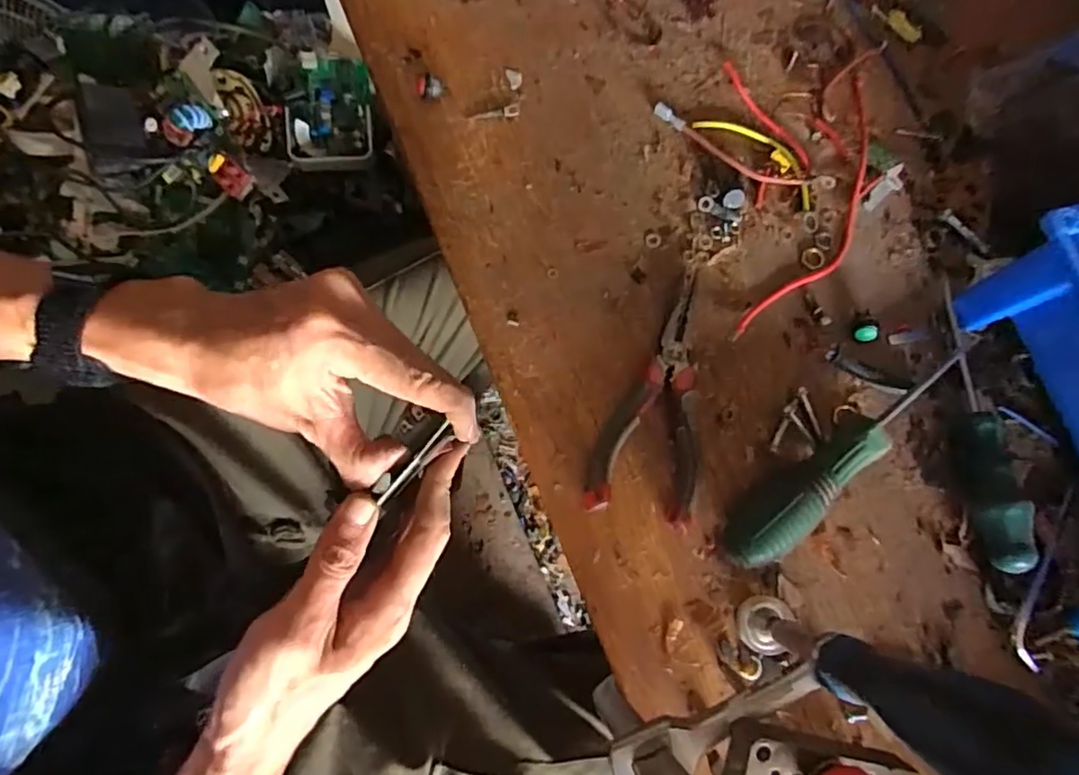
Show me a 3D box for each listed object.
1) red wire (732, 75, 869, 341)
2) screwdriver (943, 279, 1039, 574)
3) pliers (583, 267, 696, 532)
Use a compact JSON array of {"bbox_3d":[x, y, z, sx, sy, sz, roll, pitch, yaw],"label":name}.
[{"bbox_3d":[0.188,-0.115,0.388,0.042,0.008,0.224,28,76,5],"label":"red wire"},{"bbox_3d":[0.261,0.017,0.347,0.028,0.028,0.169,4,75,-1],"label":"screwdriver"},{"bbox_3d":[0.071,0.000,0.350,0.058,0.017,0.153,14,75,2],"label":"pliers"}]

